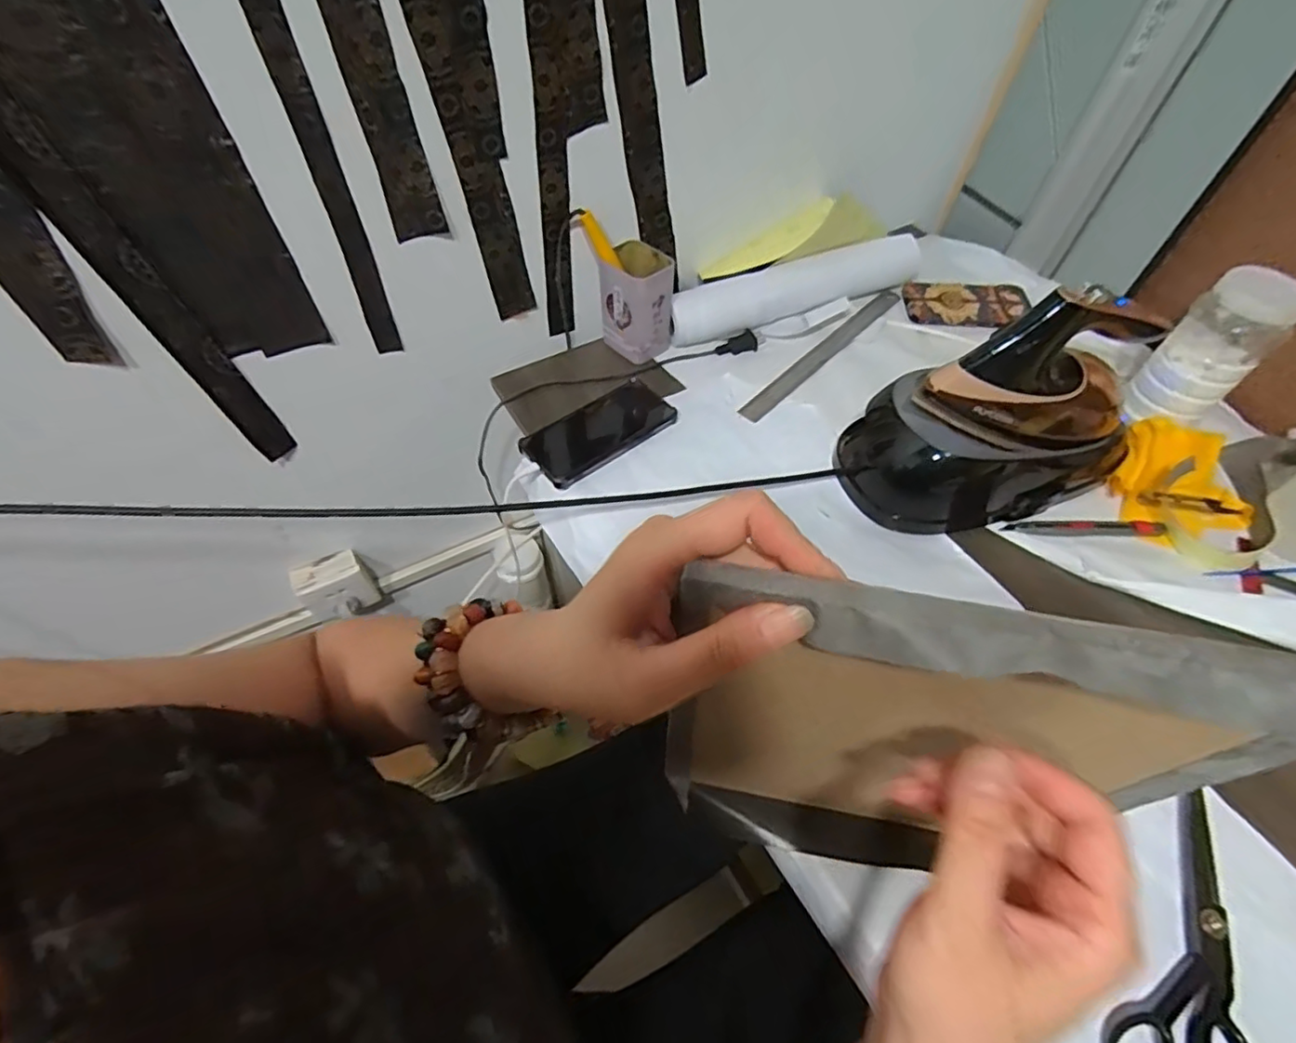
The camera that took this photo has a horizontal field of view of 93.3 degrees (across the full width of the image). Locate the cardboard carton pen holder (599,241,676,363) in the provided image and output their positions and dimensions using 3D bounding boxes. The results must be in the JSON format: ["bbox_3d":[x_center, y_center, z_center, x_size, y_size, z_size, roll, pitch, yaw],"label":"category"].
[{"bbox_3d":[-0.015,-0.258,0.727,0.086,0.119,0.062,29,48,19],"label":"cardboard carton pen holder"}]

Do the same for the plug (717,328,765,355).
[{"bbox_3d":[0.120,-0.223,0.765,0.066,0.015,0.030,-23,57,-17],"label":"plug"}]

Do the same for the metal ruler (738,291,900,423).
[{"bbox_3d":[0.226,-0.217,0.776,0.028,0.010,0.324,41,64,18],"label":"metal ruler"}]

